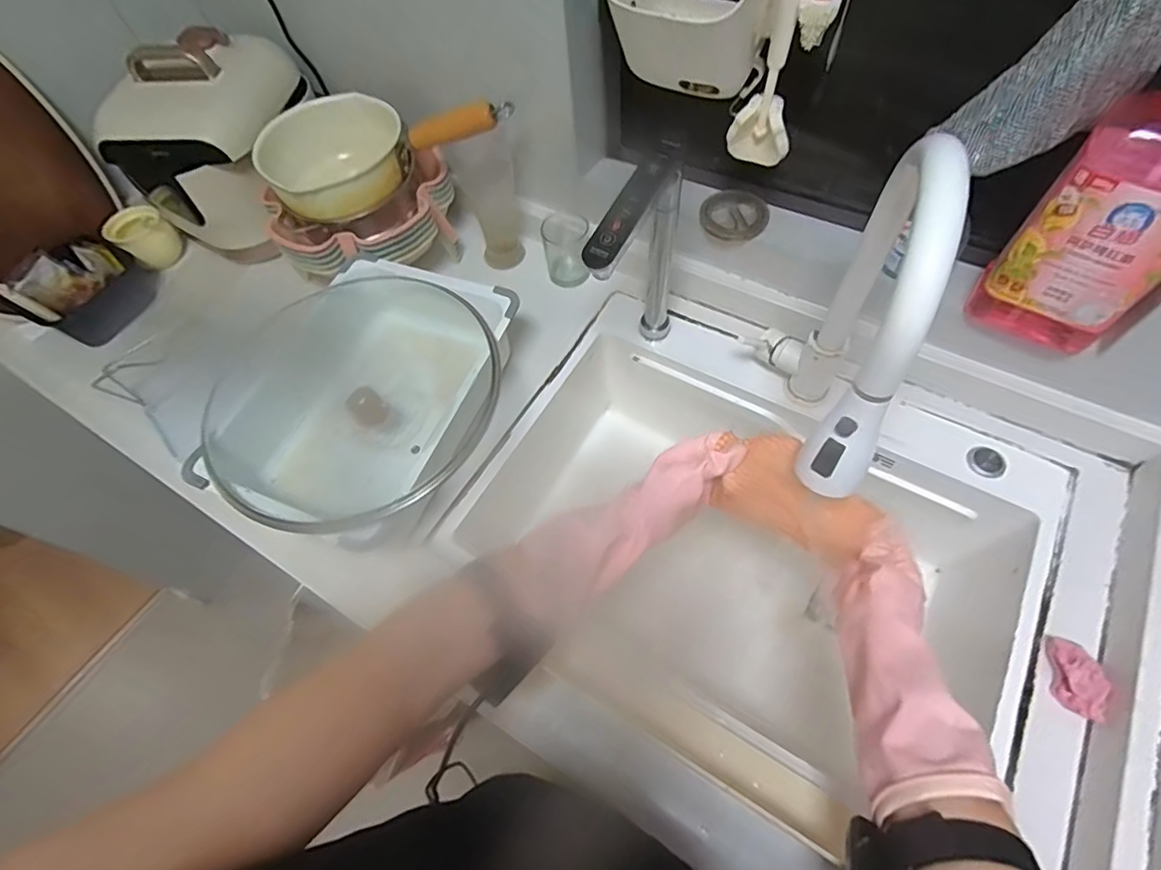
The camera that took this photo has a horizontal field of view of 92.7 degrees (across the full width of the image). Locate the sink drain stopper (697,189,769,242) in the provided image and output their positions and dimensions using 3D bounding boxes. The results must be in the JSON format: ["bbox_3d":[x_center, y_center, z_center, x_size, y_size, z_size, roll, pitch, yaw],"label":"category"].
[{"bbox_3d":[0.193,-0.274,0.689,0.068,0.021,0.077,-38,64,-16],"label":"sink drain stopper"}]

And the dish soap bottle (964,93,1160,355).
[{"bbox_3d":[0.454,-0.182,0.464,0.115,0.279,0.053,38,69,22],"label":"dish soap bottle"}]

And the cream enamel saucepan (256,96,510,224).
[{"bbox_3d":[-0.263,-0.370,0.731,0.317,0.121,0.141,-16,60,-5],"label":"cream enamel saucepan"}]

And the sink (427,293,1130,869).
[{"bbox_3d":[0.212,0.147,0.698,0.645,0.242,0.491,27,66,18],"label":"sink"}]

